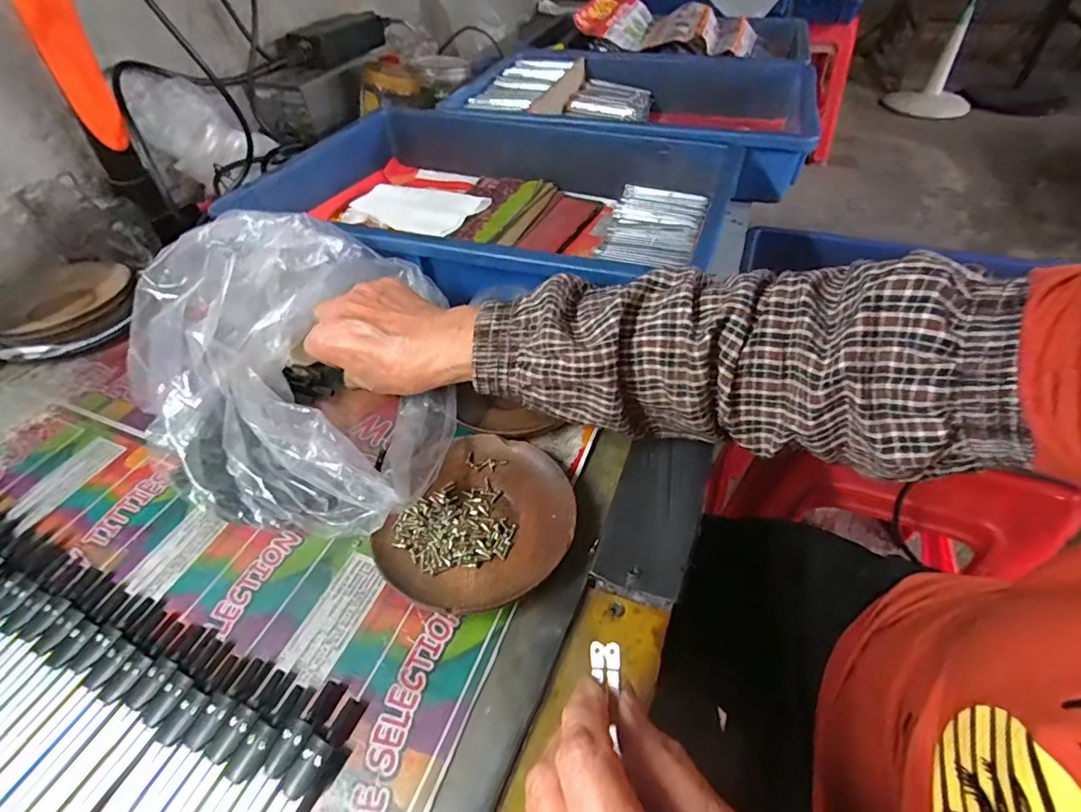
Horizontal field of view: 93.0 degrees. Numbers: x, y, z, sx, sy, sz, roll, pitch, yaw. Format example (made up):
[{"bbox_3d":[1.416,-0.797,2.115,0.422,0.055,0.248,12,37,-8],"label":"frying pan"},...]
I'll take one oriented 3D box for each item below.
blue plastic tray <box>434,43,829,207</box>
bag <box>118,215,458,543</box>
[{"bbox_3d":[0.124,-0.392,0.685,0.438,0.081,0.336,16,49,17],"label":"blue plastic tray"},{"bbox_3d":[-0.169,-0.024,0.329,0.203,0.115,0.204,-8,48,-6],"label":"bag"}]

